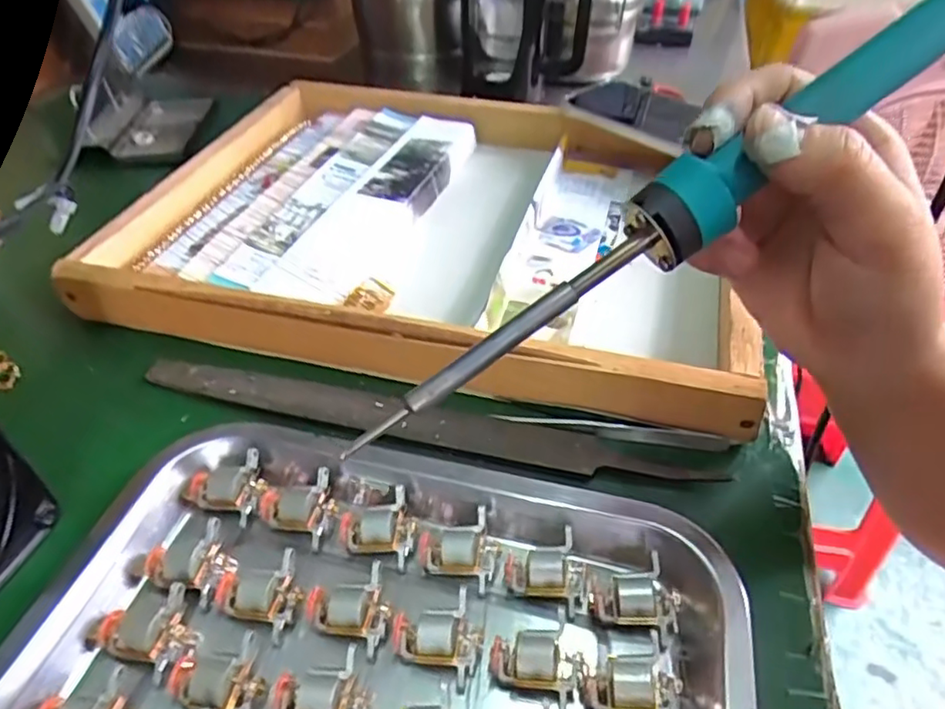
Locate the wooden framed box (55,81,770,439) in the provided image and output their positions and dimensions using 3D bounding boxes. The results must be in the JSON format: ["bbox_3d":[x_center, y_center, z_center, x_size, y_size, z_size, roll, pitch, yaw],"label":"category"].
[{"bbox_3d":[-0.016,-0.112,0.441,0.389,0.039,0.327,11,46,11],"label":"wooden framed box"}]

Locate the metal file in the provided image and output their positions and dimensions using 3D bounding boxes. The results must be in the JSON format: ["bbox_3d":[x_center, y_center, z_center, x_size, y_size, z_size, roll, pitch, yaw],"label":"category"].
[{"bbox_3d":[-0.033,0.033,0.316,0.298,0.007,0.024,10,45,10],"label":"metal file"}]

